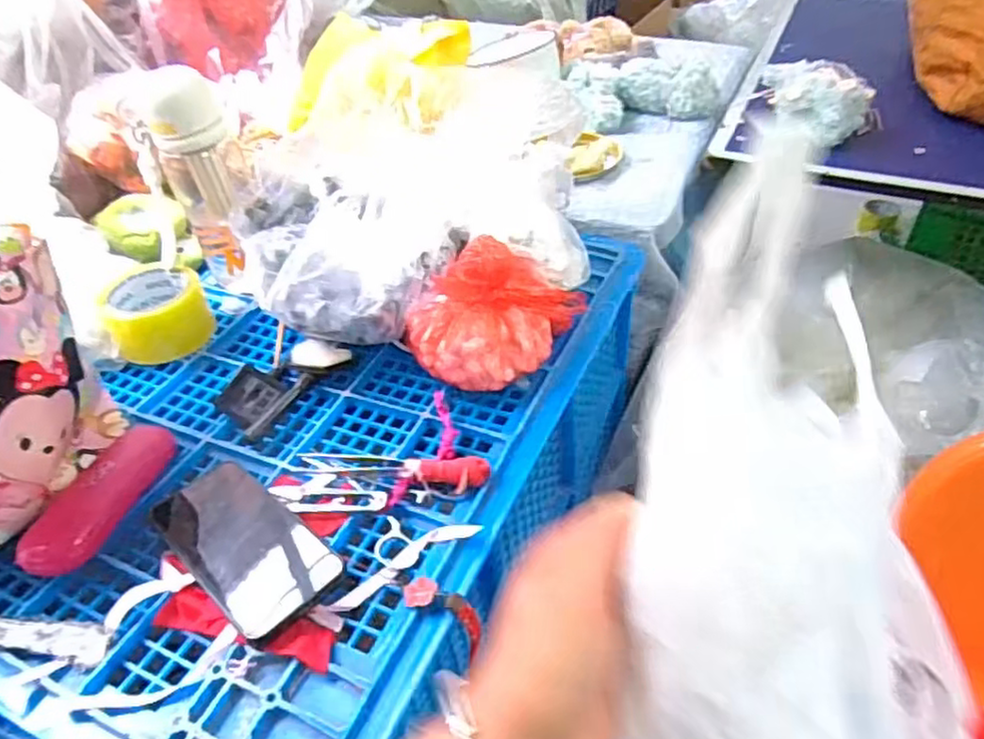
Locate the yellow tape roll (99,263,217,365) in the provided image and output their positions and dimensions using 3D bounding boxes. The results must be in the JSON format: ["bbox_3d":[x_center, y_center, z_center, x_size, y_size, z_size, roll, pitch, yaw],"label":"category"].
[{"bbox_3d":[-0.348,-0.060,0.709,0.096,0.071,0.095,-3,43,3],"label":"yellow tape roll"}]

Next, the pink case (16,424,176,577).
[{"bbox_3d":[-0.308,0.100,0.543,0.051,0.034,0.151,4,43,10],"label":"pink case"}]

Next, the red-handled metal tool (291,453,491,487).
[{"bbox_3d":[-0.081,0.077,0.548,0.160,0.021,0.027,5,44,11],"label":"red-handled metal tool"}]

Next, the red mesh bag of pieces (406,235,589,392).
[{"bbox_3d":[0.000,-0.063,0.624,0.163,0.118,0.127,-33,49,-27],"label":"red mesh bag of pieces"}]

